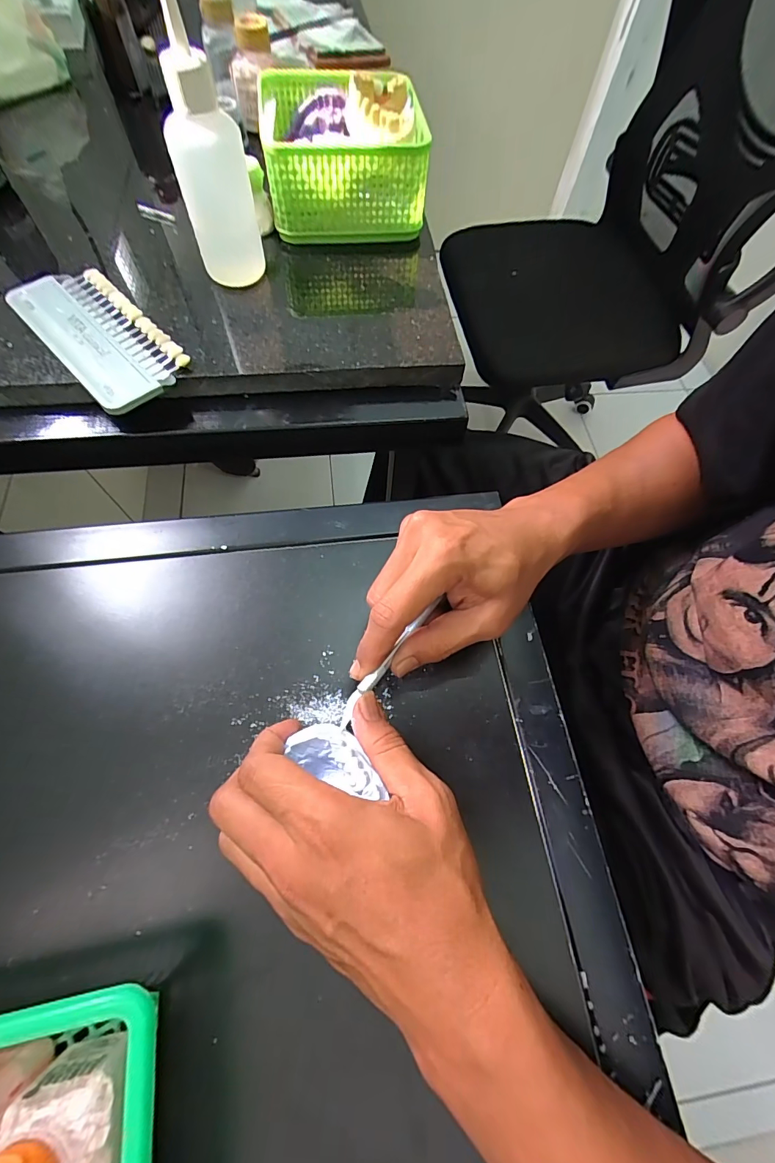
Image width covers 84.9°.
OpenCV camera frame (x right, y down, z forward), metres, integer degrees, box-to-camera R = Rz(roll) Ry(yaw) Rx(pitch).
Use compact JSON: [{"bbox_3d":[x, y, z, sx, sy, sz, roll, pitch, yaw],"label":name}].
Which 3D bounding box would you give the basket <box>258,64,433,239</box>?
[{"bbox_3d":[-0.038,-0.370,0.366,0.130,0.069,0.143,-6,66,-6],"label":"basket"}]

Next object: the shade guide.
[{"bbox_3d":[-0.207,-0.178,0.303,0.067,0.009,0.146,-41,74,-19],"label":"shade guide"}]

